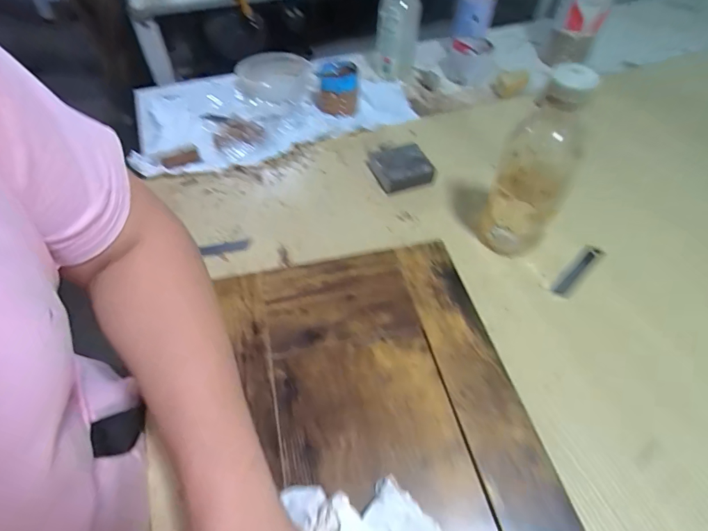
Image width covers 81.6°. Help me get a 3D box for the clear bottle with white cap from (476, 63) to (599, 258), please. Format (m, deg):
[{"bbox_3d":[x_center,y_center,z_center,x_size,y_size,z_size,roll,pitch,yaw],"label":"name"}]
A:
[{"bbox_3d":[0.188,-0.096,0.433,0.076,0.216,0.061,25,55,20],"label":"clear bottle with white cap"}]

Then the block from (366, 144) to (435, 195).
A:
[{"bbox_3d":[0.066,-0.137,0.574,0.073,0.027,0.075,-21,53,-16],"label":"block"}]

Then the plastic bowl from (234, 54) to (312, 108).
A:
[{"bbox_3d":[-0.144,-0.339,0.735,0.136,0.039,0.142,0,51,0],"label":"plastic bowl"}]

